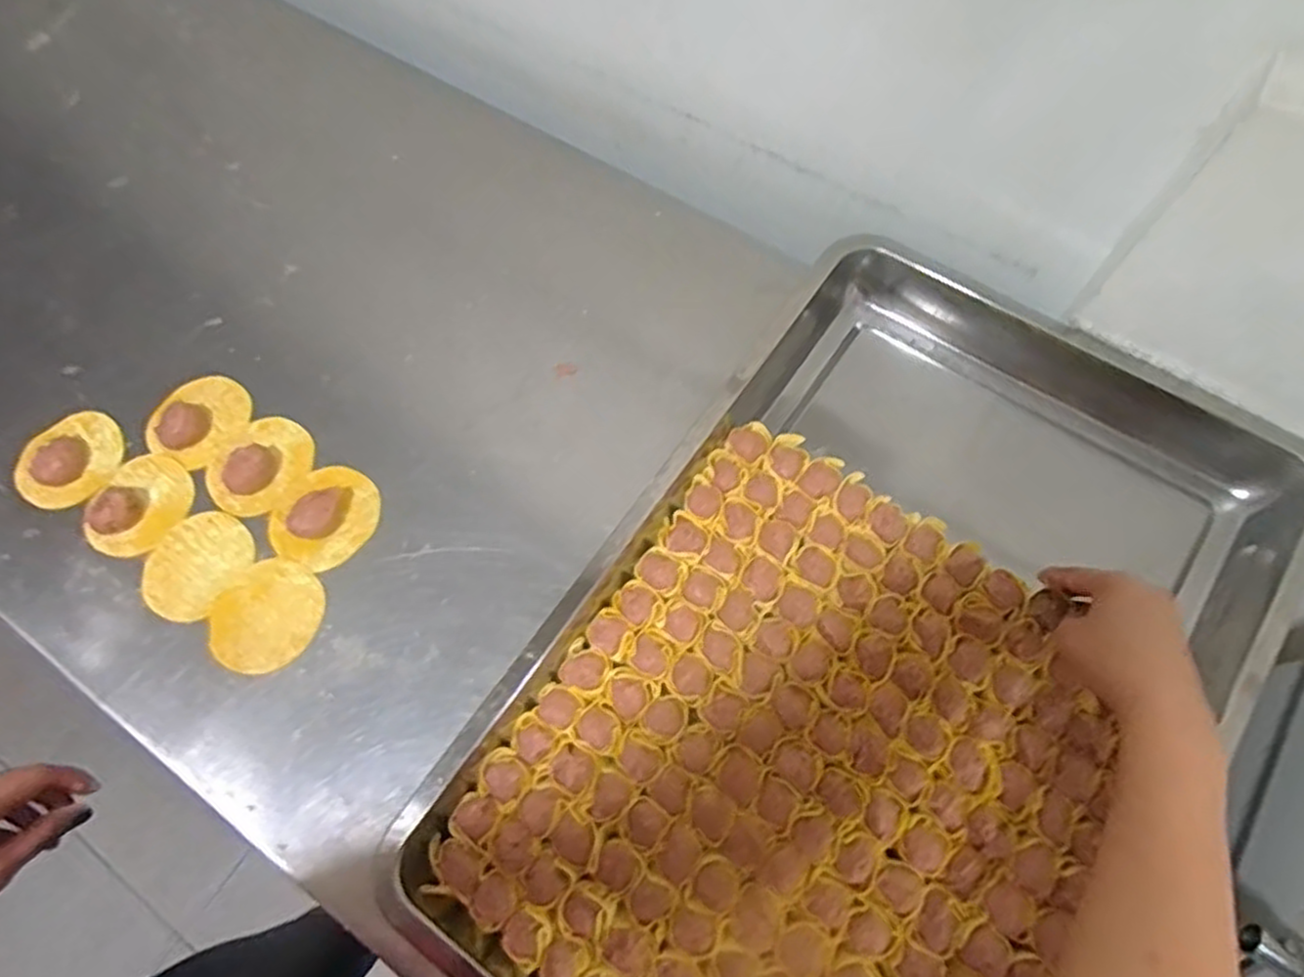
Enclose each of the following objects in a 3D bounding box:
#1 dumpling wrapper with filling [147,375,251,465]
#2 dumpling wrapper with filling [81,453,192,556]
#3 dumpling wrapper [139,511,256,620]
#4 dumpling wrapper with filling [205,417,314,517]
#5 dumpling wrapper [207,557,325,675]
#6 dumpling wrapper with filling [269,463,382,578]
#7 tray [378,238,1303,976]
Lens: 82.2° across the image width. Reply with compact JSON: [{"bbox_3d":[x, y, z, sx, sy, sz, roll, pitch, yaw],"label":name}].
[{"bbox_3d":[-0.370,-0.058,0.606,0.070,0.016,0.078,38,75,16],"label":"dumpling wrapper with filling"},{"bbox_3d":[-0.404,0.011,0.582,0.064,0.032,0.084,20,71,11],"label":"dumpling wrapper with filling"},{"bbox_3d":[-0.348,0.057,0.569,0.071,0.008,0.082,30,73,14],"label":"dumpling wrapper"},{"bbox_3d":[-0.313,-0.021,0.588,0.083,0.022,0.065,-43,72,-13],"label":"dumpling wrapper with filling"},{"bbox_3d":[-0.286,0.095,0.555,0.076,0.004,0.083,-1,68,3],"label":"dumpling wrapper"},{"bbox_3d":[-0.255,0.017,0.570,0.080,0.024,0.080,-1,68,3],"label":"dumpling wrapper with filling"},{"bbox_3d":[0.149,0.112,0.502,0.371,0.059,0.608,35,75,13],"label":"tray"}]

